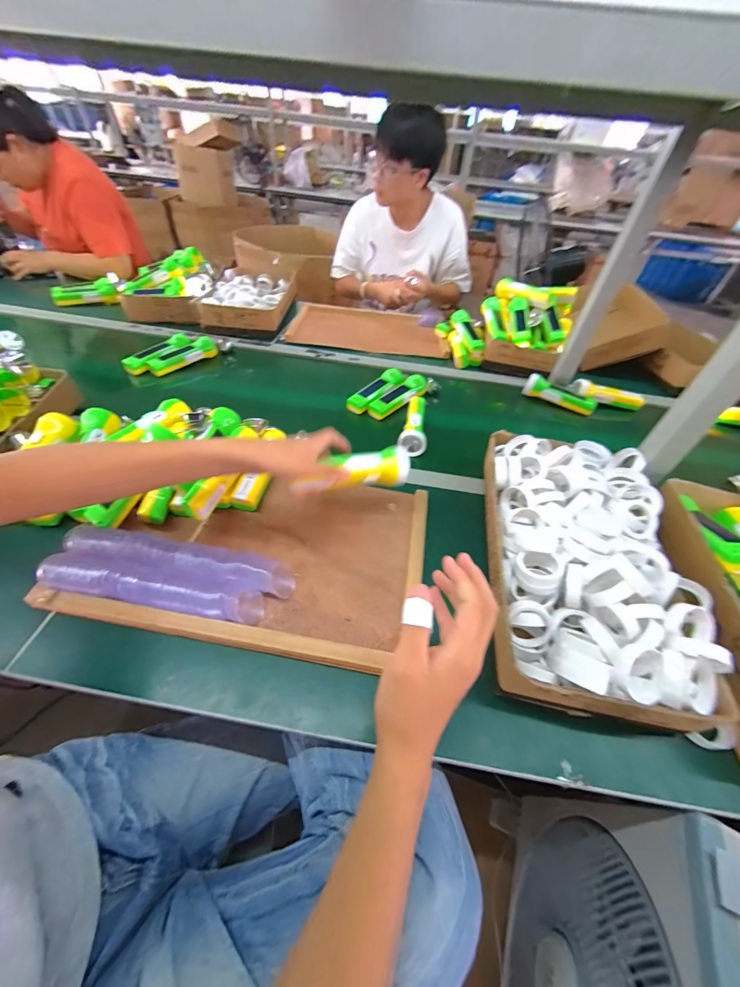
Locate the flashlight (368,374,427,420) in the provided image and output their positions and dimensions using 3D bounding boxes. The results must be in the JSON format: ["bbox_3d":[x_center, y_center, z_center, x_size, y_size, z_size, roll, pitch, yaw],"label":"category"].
[{"bbox_3d":[0.074,-0.230,0.803,0.054,0.042,0.181,34,53,25],"label":"flashlight"}]

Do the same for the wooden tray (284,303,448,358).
[{"bbox_3d":[-0.009,-0.542,1.103,0.462,0.026,0.311,4,46,-1],"label":"wooden tray"}]

